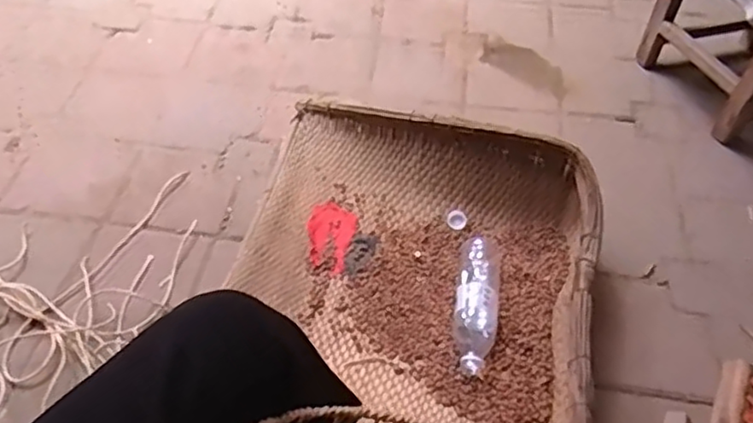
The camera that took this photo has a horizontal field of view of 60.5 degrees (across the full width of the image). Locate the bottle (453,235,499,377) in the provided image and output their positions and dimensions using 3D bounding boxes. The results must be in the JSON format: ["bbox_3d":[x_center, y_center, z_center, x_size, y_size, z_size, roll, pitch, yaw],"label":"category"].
[{"bbox_3d":[0.155,0.128,0.979,0.063,0.062,0.249,10,50,6],"label":"bottle"}]

